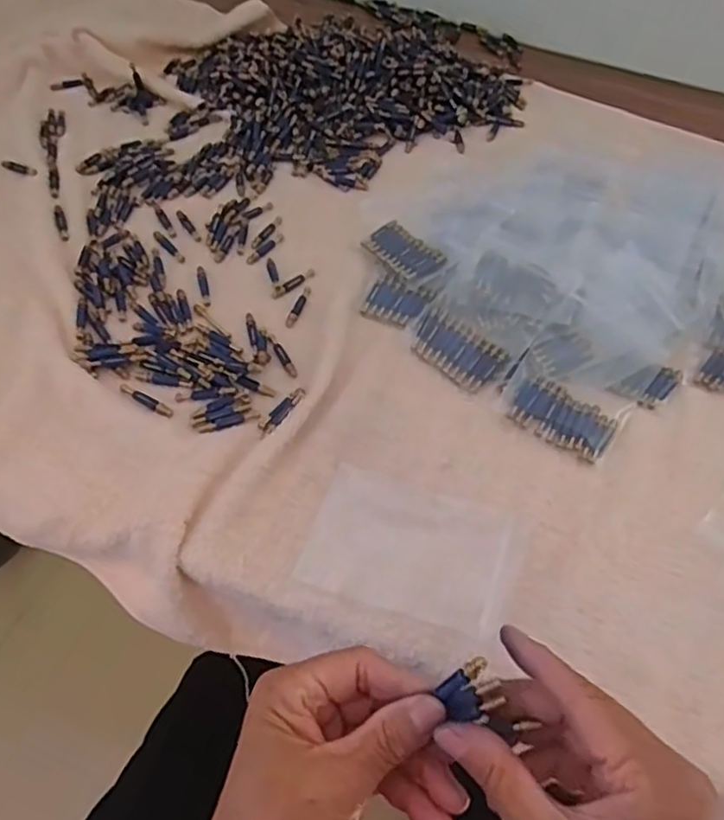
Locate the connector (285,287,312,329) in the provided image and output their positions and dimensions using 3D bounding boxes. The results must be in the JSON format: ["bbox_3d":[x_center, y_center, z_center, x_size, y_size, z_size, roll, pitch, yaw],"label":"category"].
[{"bbox_3d":[-0.047,-0.076,0.489,0.008,0.004,0.041,16,54,8],"label":"connector"}]

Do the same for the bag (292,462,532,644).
[{"bbox_3d":[0.030,0.078,0.379,0.117,0.011,0.077,18,54,9],"label":"bag"}]

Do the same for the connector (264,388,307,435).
[{"bbox_3d":[-0.051,-0.001,0.429,0.012,0.004,0.038,33,58,19],"label":"connector"}]

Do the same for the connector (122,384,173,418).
[{"bbox_3d":[-0.140,-0.006,0.430,0.041,0.004,0.009,29,57,16],"label":"connector"}]

